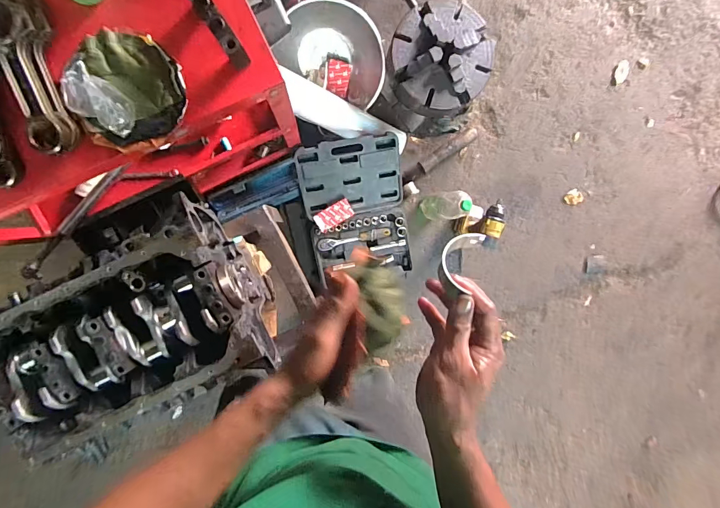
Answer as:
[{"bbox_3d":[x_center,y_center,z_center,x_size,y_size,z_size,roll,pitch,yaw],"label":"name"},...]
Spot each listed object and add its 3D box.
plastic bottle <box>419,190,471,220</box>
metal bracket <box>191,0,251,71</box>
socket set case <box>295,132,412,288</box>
[{"bbox_3d":[0.268,-0.151,1.214,0.077,0.273,0.088,-12,97,-4],"label":"plastic bottle"},{"bbox_3d":[-0.212,-0.338,0.570,0.029,0.070,0.111,-35,98,-1],"label":"metal bracket"},{"bbox_3d":[-0.011,-0.143,1.279,0.322,0.145,0.432,-12,97,-4],"label":"socket set case"}]

